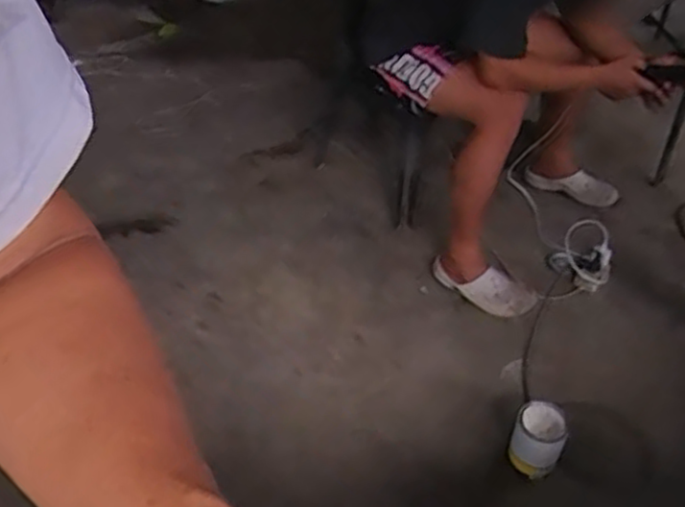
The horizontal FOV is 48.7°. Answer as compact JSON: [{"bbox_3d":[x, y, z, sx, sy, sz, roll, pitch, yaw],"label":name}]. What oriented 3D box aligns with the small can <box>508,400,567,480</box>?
[{"bbox_3d":[0.386,0.374,1.510,0.095,0.131,0.090,1,41,-1],"label":"small can"}]

